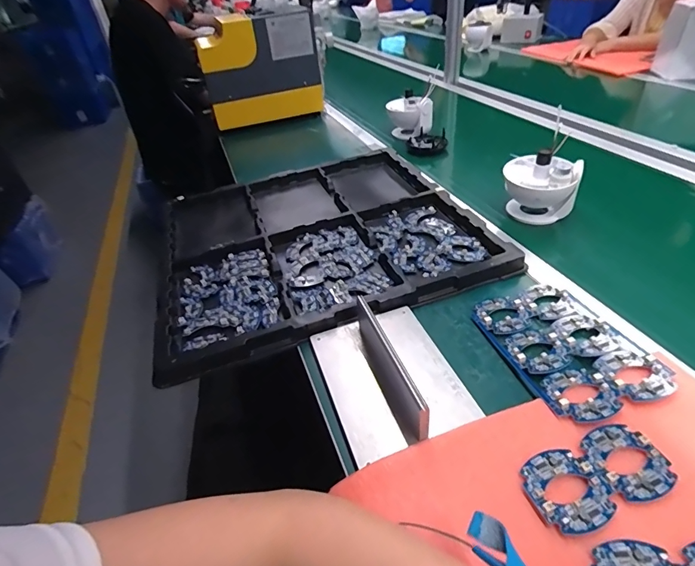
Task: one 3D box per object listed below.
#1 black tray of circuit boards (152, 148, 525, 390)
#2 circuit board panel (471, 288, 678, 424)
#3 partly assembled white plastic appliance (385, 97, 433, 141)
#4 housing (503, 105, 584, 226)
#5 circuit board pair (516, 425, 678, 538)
[{"bbox_3d":[-0.065,-0.087,0.759,0.529,0.065,0.520,-16,40,-11],"label":"black tray of circuit boards"},{"bbox_3d":[0.257,0.071,0.493,0.140,0.009,0.199,-15,35,-8],"label":"circuit board panel"},{"bbox_3d":[0.160,-0.433,1.089,0.106,0.091,0.070,1,39,9],"label":"partly assembled white plastic appliance"},{"bbox_3d":[0.340,-0.185,0.727,0.115,0.133,0.125,11,42,20],"label":"housing"},{"bbox_3d":[0.220,0.169,0.365,0.129,0.004,0.066,-17,40,-13],"label":"circuit board pair"}]

